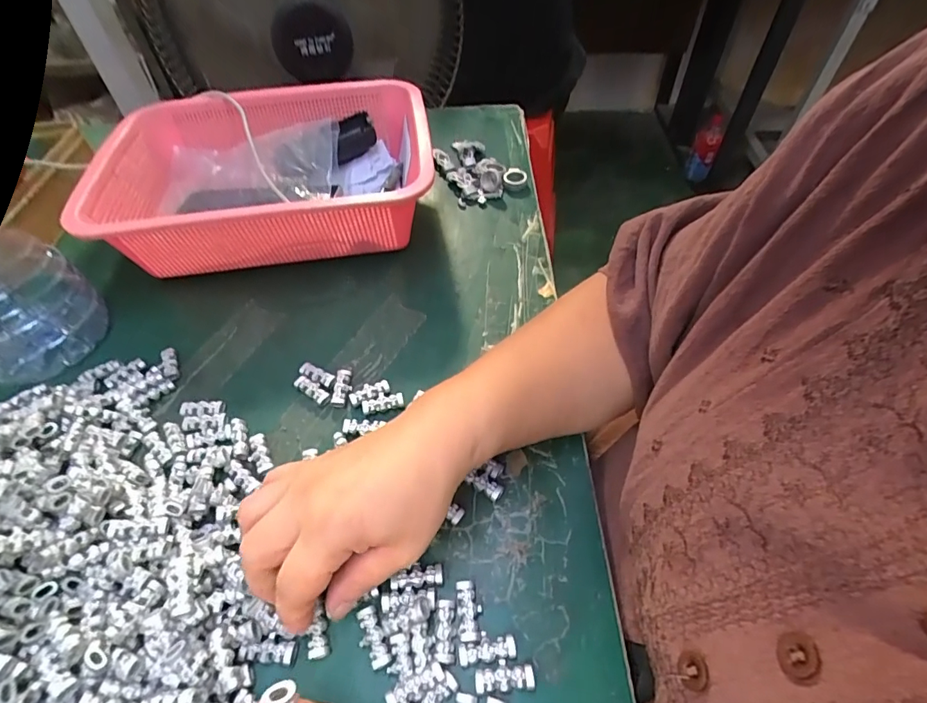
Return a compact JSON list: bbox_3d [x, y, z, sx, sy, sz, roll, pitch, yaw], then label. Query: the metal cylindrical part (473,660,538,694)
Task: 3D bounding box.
[{"bbox_3d":[0.021,0.166,0.243,0.031,0.007,0.013,-3,51,1],"label":"metal cylindrical part"}]

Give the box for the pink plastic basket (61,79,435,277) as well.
[{"bbox_3d":[-0.181,-0.170,0.471,0.289,0.092,0.221,-7,51,-2],"label":"pink plastic basket"}]

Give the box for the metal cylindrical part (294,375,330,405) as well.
[{"bbox_3d":[-0.114,0.029,0.358,0.031,0.008,0.011,29,58,24],"label":"metal cylindrical part"}]

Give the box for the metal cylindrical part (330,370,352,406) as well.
[{"bbox_3d":[-0.091,0.027,0.359,0.013,0.007,0.029,1,51,4],"label":"metal cylindrical part"}]

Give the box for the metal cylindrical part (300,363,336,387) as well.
[{"bbox_3d":[-0.113,0.019,0.366,0.031,0.007,0.011,21,55,19],"label":"metal cylindrical part"}]

